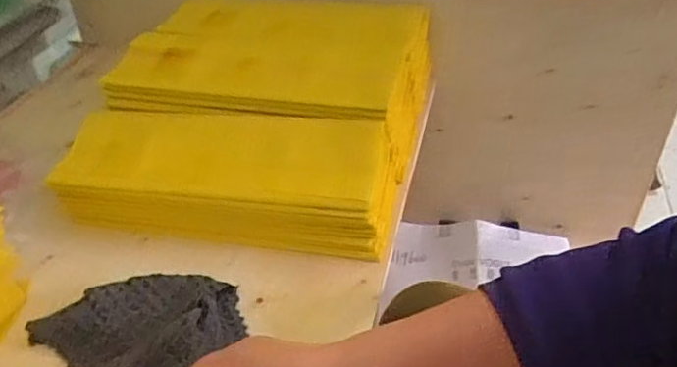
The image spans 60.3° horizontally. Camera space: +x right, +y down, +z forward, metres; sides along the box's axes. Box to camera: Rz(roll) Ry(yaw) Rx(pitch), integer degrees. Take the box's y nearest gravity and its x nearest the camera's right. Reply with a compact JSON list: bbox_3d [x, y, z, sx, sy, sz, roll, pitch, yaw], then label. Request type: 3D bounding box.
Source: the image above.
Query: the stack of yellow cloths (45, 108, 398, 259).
[{"bbox_3d":[-0.124,-0.011,0.658,0.371,0.087,0.130,4,40,8],"label":"stack of yellow cloths"}]

